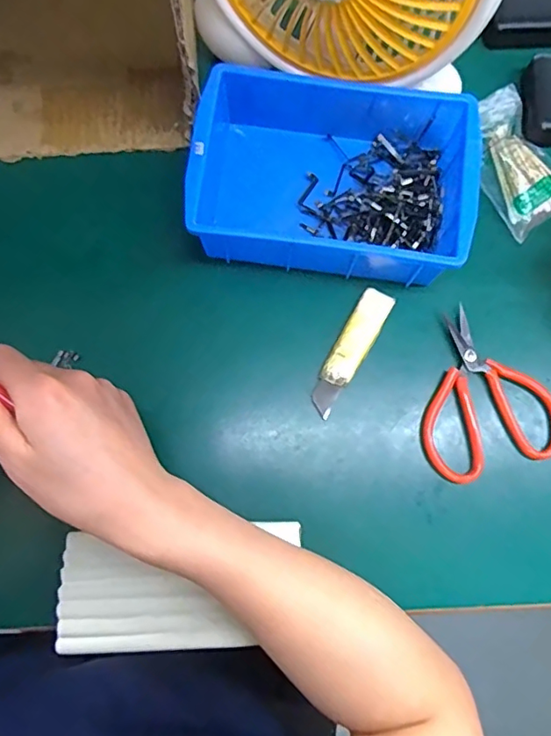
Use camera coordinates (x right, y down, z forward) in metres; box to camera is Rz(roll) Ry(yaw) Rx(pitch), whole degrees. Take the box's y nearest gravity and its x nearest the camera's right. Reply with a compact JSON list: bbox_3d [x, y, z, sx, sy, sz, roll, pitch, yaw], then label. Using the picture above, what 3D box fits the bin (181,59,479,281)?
[{"bbox_3d":[0.041,-0.144,0.408,0.195,0.058,0.134,7,79,0],"label":"bin"}]

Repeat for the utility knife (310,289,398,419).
[{"bbox_3d":[0.057,-0.013,0.416,0.025,0.006,0.105,29,80,4],"label":"utility knife"}]

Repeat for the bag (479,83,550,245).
[{"bbox_3d":[0.190,-0.164,0.434,0.069,0.018,0.108,-31,82,-7],"label":"bag"}]

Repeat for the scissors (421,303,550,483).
[{"bbox_3d":[0.147,0.031,0.408,0.095,0.019,0.122,-39,83,-8],"label":"scissors"}]

